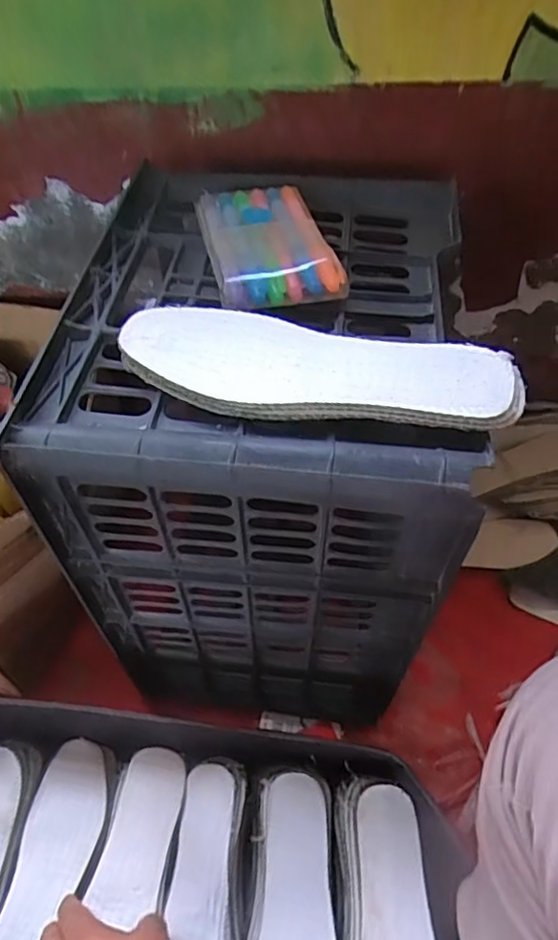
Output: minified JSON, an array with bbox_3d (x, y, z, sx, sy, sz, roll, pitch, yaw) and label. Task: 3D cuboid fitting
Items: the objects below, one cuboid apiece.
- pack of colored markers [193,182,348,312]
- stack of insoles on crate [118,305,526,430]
[{"bbox_3d":[-0.011,-0.174,0.438,0.084,0.016,0.145,-9,51,-9],"label":"pack of colored markers"},{"bbox_3d":[0.020,-0.061,0.349,0.230,0.021,0.071,9,51,5],"label":"stack of insoles on crate"}]

